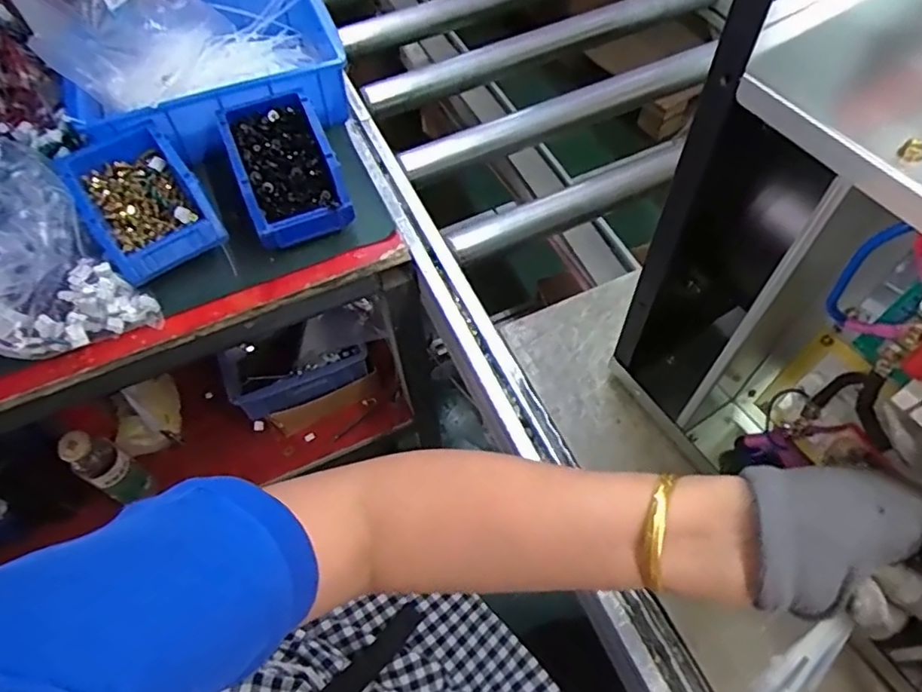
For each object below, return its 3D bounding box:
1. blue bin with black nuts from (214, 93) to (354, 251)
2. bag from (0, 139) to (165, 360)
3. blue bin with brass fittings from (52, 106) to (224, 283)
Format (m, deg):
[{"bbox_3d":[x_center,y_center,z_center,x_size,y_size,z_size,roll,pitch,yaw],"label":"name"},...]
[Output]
[{"bbox_3d":[-0.188,-0.196,0.631,0.098,0.060,0.176,-21,61,-7],"label":"blue bin with black nuts"},{"bbox_3d":[-0.429,-0.097,0.572,0.129,0.088,0.268,-39,65,-16],"label":"bag"},{"bbox_3d":[-0.326,-0.150,0.611,0.113,0.063,0.160,-30,63,-12],"label":"blue bin with brass fittings"}]

